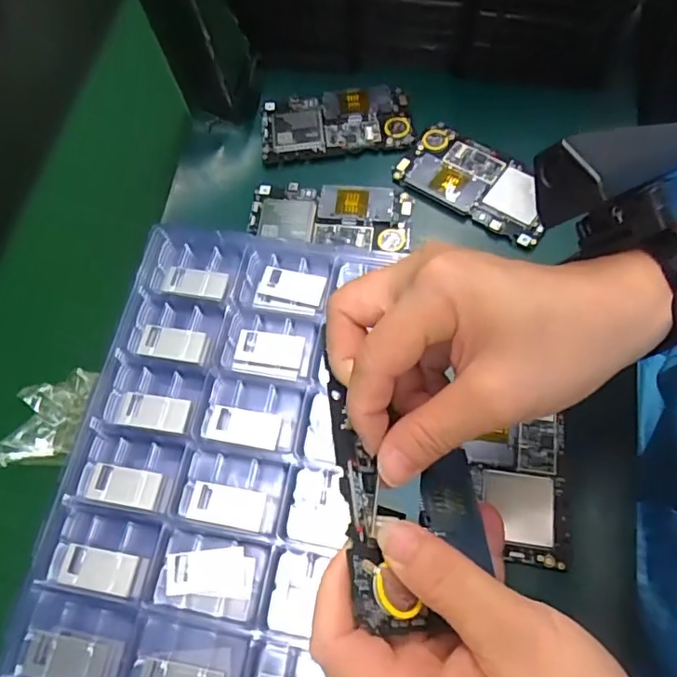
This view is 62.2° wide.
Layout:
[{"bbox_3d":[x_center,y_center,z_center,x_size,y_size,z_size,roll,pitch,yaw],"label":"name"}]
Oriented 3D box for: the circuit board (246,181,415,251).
[{"bbox_3d":[-0.007,-0.096,0.438,0.124,0.009,0.056,6,67,5],"label":"circuit board"}]

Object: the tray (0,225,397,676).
[{"bbox_3d":[-0.069,0.113,0.326,0.195,0.028,0.384,9,67,6],"label":"tray"}]

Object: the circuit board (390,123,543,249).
[{"bbox_3d":[0.108,-0.120,0.434,0.122,0.011,0.063,36,72,16],"label":"circuit board"}]

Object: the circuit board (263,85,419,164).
[{"bbox_3d":[-0.003,-0.182,0.470,0.123,0.011,0.063,-5,66,0],"label":"circuit board"}]

